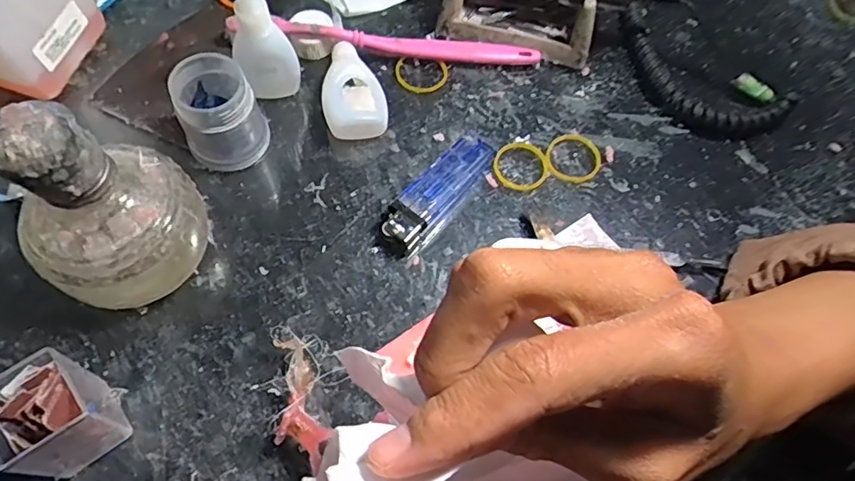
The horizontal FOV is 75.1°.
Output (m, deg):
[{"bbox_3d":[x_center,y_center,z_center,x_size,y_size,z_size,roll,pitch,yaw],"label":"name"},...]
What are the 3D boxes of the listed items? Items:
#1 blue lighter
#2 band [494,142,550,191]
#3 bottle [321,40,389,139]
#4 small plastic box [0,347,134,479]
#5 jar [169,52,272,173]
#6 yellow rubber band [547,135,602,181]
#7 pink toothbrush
[{"bbox_3d":[0.005,-0.027,0.307,0.024,0.015,0.085,35,67,13],"label":"blue lighter"},{"bbox_3d":[0.056,-0.044,0.324,0.033,0.004,0.031,1,64,-3],"label":"band"},{"bbox_3d":[-0.045,-0.089,0.332,0.036,0.019,0.064,-8,64,-7],"label":"bottle"},{"bbox_3d":[-0.149,0.072,0.228,0.037,0.055,0.037,-33,70,-18],"label":"small plastic box"},{"bbox_3d":[-0.111,-0.068,0.300,0.041,0.053,0.039,1,64,-3],"label":"jar"},{"bbox_3d":[0.086,-0.049,0.329,0.032,0.004,0.034,1,64,-3],"label":"yellow rubber band"},{"bbox_3d":[-0.024,-0.123,0.347,0.190,0.024,0.010,2,64,-2],"label":"pink toothbrush"}]

